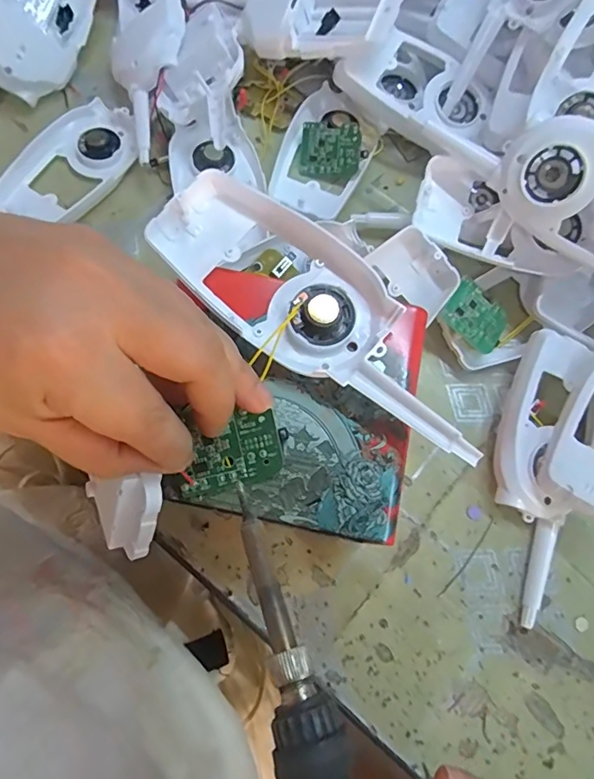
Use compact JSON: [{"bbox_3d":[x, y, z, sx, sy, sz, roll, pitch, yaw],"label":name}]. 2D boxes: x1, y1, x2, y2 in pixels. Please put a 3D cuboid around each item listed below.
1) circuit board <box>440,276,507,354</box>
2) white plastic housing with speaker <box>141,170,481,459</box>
[{"bbox_3d":[0.111,-0.044,0.307,0.044,0.004,0.033,39,76,-16],"label":"circuit board"},{"bbox_3d":[0.012,-0.037,0.218,0.161,0.014,0.059,32,77,7],"label":"white plastic housing with speaker"}]

